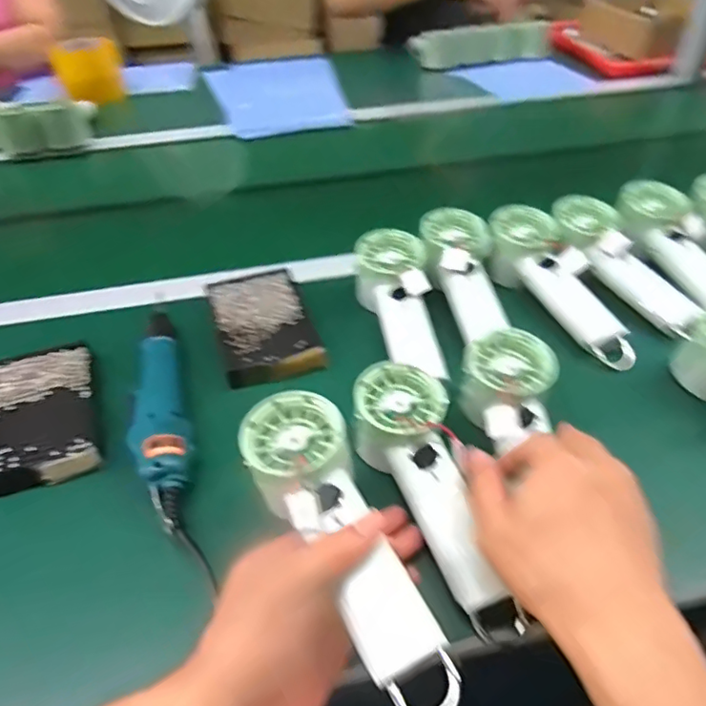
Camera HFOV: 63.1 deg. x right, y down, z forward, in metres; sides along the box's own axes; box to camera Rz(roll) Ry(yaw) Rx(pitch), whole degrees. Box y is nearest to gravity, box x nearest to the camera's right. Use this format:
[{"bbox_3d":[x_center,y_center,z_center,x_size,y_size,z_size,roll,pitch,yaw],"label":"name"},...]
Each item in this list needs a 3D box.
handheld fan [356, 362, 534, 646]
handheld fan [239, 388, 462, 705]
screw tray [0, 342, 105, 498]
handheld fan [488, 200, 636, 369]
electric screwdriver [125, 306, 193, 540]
[{"bbox_3d":[0.056,0.094,0.404,0.064,0.040,0.187,-16,61,-14],"label":"handheld fan"},{"bbox_3d":[-0.005,0.106,0.334,0.063,0.040,0.199,-21,51,-18],"label":"handheld fan"},{"bbox_3d":[-0.266,0.054,0.487,0.091,0.031,0.144,-18,44,-15],"label":"screw tray"},{"bbox_3d":[0.201,-0.065,0.564,0.073,0.043,0.197,-19,60,-16],"label":"handheld fan"},{"bbox_3d":[-0.156,0.046,0.471,0.042,0.032,0.225,-11,43,-8],"label":"electric screwdriver"}]

